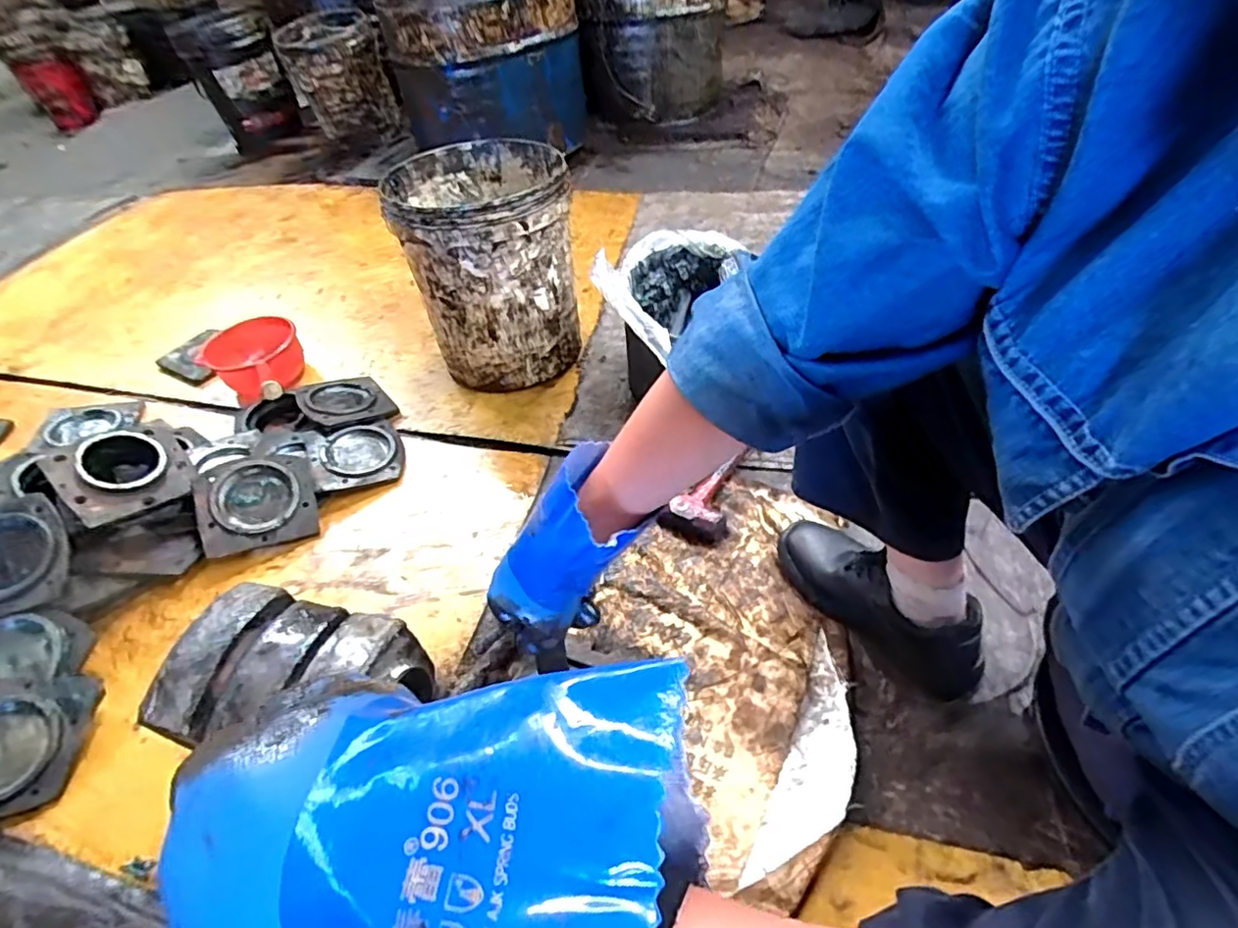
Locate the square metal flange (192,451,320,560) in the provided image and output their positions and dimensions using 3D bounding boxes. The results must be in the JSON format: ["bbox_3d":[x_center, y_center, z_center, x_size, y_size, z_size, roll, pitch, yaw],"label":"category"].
[{"bbox_3d":[-0.518,0.053,0.834,0.148,0.021,0.135,-17,77,-20],"label":"square metal flange"}]

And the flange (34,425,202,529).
[{"bbox_3d":[-0.674,0.009,0.792,0.143,0.032,0.128,-29,75,-36],"label":"flange"}]

